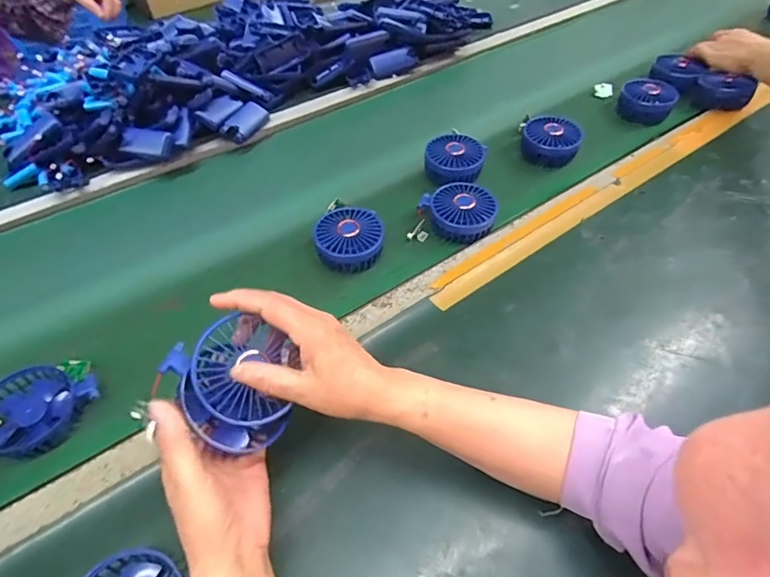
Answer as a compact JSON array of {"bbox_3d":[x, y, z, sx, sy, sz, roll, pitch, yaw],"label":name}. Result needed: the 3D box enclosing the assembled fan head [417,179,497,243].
[{"bbox_3d":[0.102,-0.104,0.651,0.081,0.036,0.092,-18,52,-14],"label":"assembled fan head"}]

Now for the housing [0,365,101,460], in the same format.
[{"bbox_3d":[-0.350,0.121,0.483,0.093,0.026,0.095,23,54,19],"label":"housing"}]

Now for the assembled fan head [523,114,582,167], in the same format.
[{"bbox_3d":[0.256,-0.228,0.750,0.082,0.047,0.074,9,50,8],"label":"assembled fan head"}]

